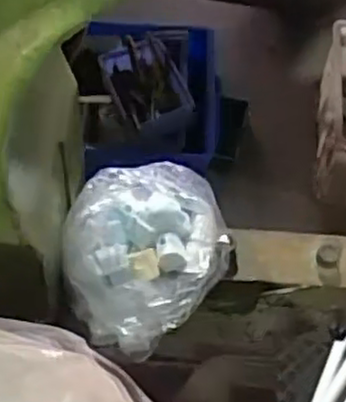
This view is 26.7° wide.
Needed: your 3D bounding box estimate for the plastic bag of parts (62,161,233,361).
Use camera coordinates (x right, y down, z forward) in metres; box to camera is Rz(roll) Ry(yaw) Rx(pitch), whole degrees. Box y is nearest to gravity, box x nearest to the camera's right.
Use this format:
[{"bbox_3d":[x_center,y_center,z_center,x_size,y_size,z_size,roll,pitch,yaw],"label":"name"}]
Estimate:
[{"bbox_3d":[-0.019,0.041,0.551,0.126,0.091,0.107,-28,64,-20],"label":"plastic bag of parts"}]

